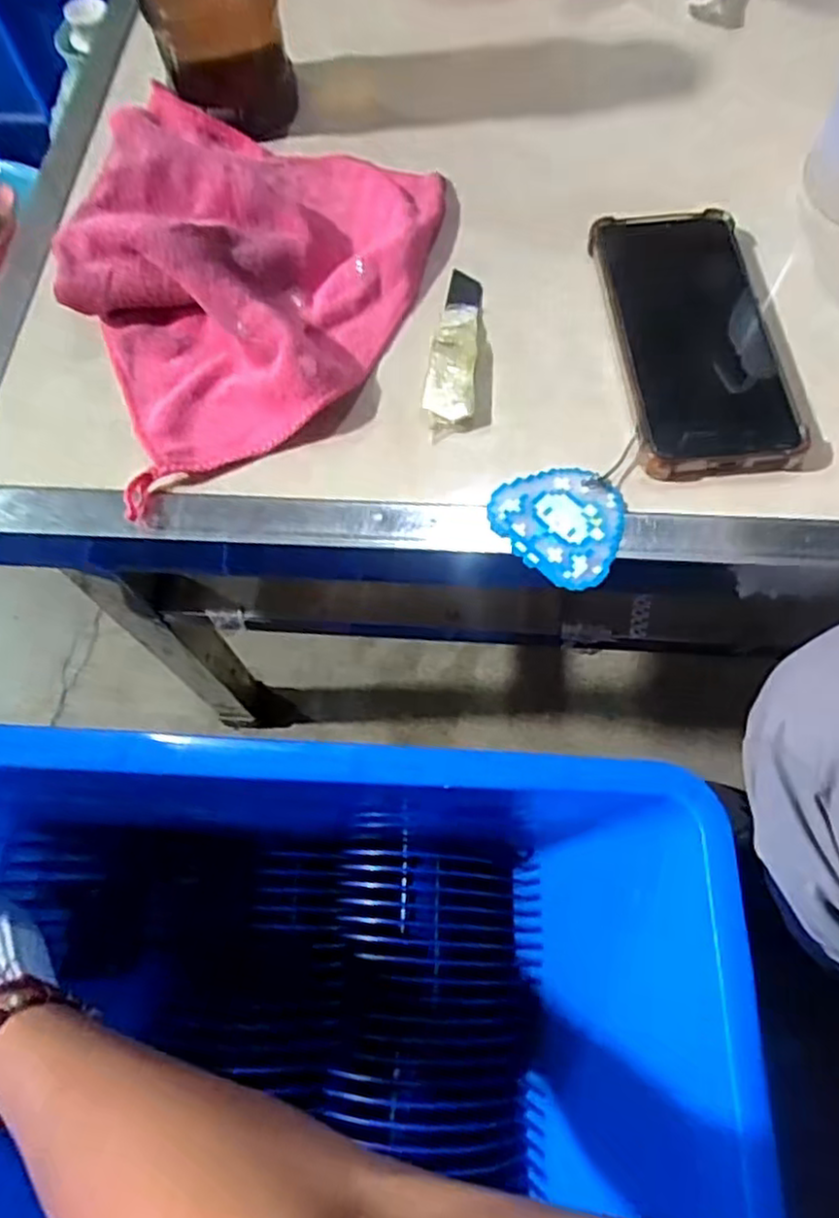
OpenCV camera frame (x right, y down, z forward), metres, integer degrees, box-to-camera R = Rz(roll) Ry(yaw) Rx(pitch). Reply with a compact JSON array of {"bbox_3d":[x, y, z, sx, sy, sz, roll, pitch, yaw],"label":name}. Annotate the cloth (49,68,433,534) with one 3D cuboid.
[{"bbox_3d":[-0.106,-0.173,0.375,0.191,0.041,0.259,16,69,8],"label":"cloth"}]

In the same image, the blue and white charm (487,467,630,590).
[{"bbox_3d":[0.065,-0.043,0.334,0.061,0.007,0.054,33,72,14],"label":"blue and white charm"}]

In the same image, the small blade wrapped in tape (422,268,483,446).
[{"bbox_3d":[0.018,-0.138,0.373,0.024,0.009,0.109,4,68,3],"label":"small blade wrapped in tape"}]

